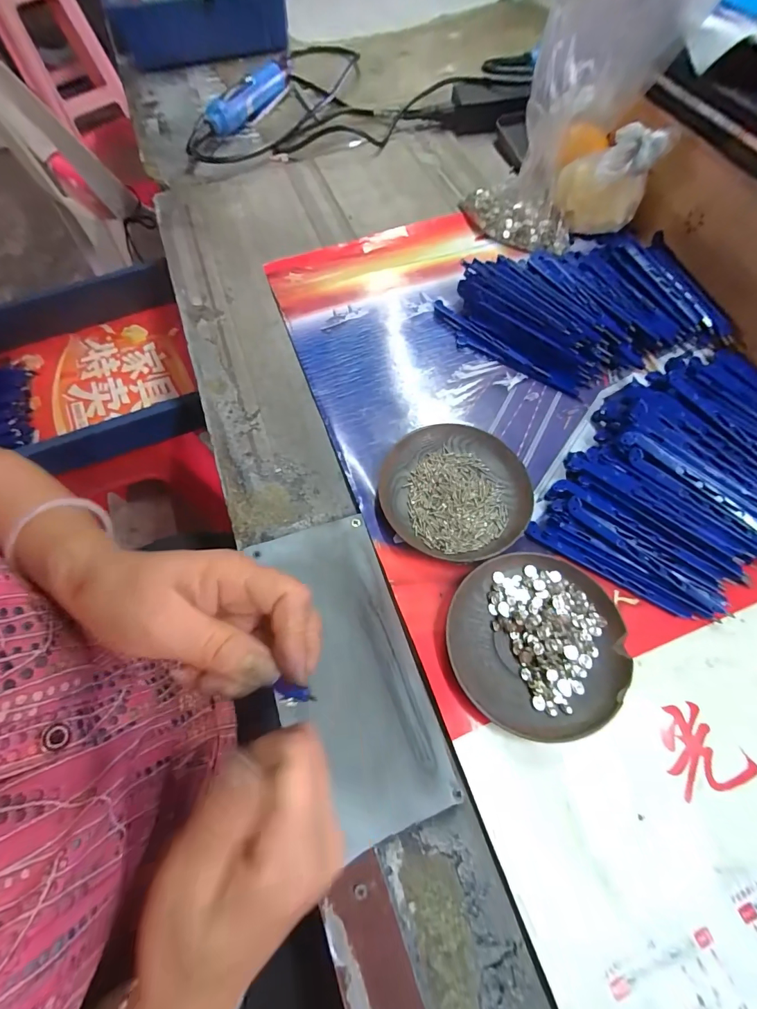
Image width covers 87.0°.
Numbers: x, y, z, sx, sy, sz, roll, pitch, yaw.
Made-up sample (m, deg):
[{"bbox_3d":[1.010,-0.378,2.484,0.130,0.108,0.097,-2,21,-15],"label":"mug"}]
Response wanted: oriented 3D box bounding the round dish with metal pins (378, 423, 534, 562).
[{"bbox_3d":[0.062,-0.011,0.319,0.112,0.015,0.115,-1,65,1],"label":"round dish with metal pins"}]

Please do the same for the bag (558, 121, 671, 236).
[{"bbox_3d":[0.226,-0.324,0.396,0.083,0.079,0.040,16,67,9],"label":"bag"}]

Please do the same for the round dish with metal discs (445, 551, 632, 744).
[{"bbox_3d":[0.105,0.091,0.267,0.114,0.014,0.111,-1,65,1],"label":"round dish with metal discs"}]

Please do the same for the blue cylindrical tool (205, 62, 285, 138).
[{"bbox_3d":[-0.190,-0.587,0.578,0.031,0.034,0.177,27,69,13],"label":"blue cylindrical tool"}]

